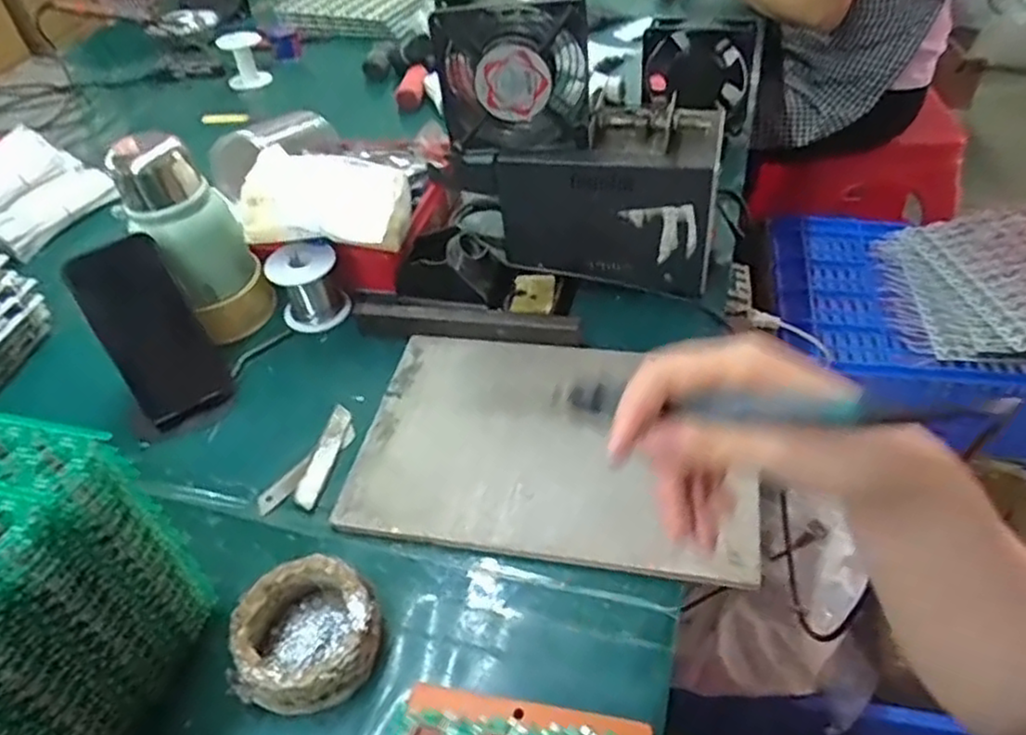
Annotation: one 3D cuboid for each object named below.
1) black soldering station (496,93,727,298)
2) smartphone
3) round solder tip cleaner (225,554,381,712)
[{"bbox_3d":[0.087,-0.152,0.637,0.185,0.136,0.082,11,48,16],"label":"black soldering station"},{"bbox_3d":[-0.304,-0.029,0.600,0.073,0.155,0.015,-31,24,-22],"label":"smartphone"},{"bbox_3d":[-0.129,0.167,0.446,0.087,0.038,0.083,-3,44,3],"label":"round solder tip cleaner"}]

